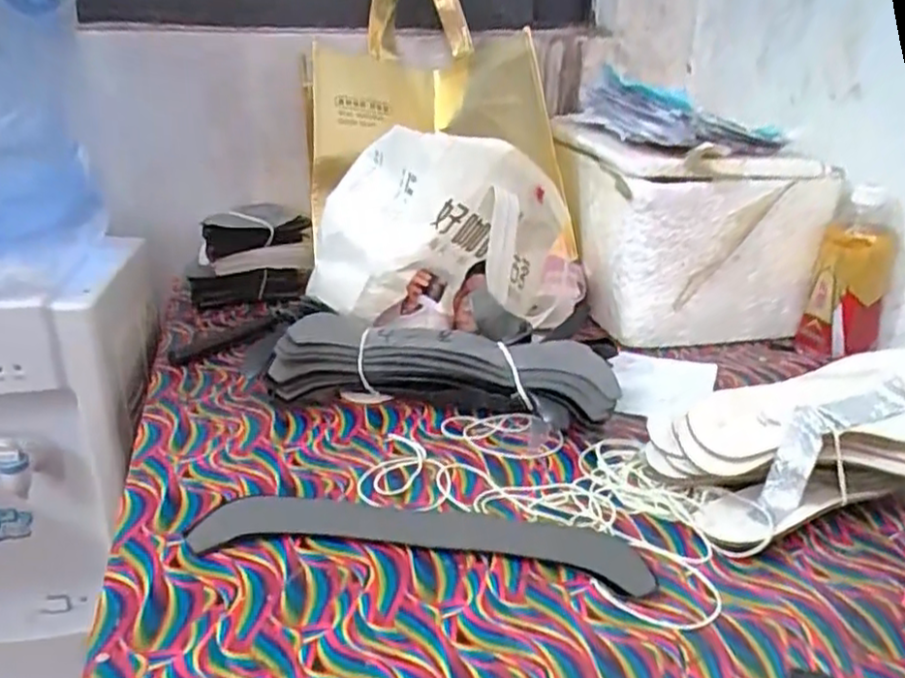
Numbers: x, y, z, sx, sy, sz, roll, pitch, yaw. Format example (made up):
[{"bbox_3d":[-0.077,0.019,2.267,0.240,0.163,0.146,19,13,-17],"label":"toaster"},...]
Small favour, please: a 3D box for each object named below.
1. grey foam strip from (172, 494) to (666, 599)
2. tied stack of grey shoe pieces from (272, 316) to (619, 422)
[{"bbox_3d":[-0.022,0.132,0.474,0.294,0.011,0.058,4,23,4],"label":"grey foam strip"},{"bbox_3d":[-0.006,0.028,0.637,0.298,0.068,0.094,3,23,3],"label":"tied stack of grey shoe pieces"}]

